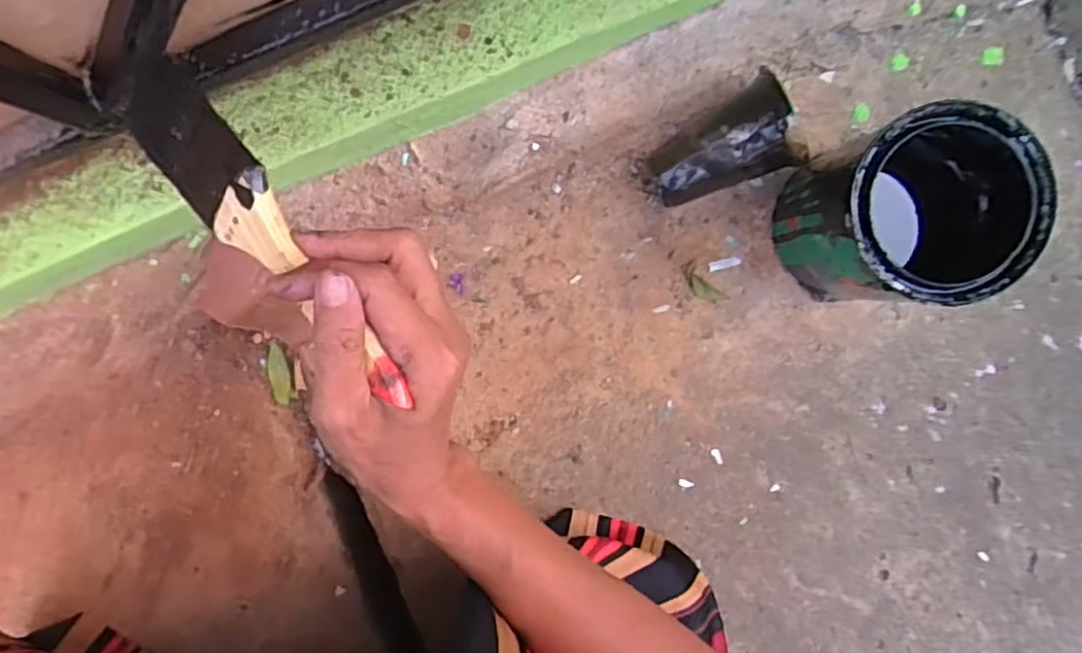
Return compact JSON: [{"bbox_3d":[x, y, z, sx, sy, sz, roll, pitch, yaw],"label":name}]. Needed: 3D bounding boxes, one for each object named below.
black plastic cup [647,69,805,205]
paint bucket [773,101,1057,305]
[{"bbox_3d":[0.117,-0.116,0.448,0.093,0.057,0.059,-25,92,1],"label":"black plastic cup"},{"bbox_3d":[0.213,-0.068,0.415,0.104,0.133,0.098,0,92,0],"label":"paint bucket"}]

